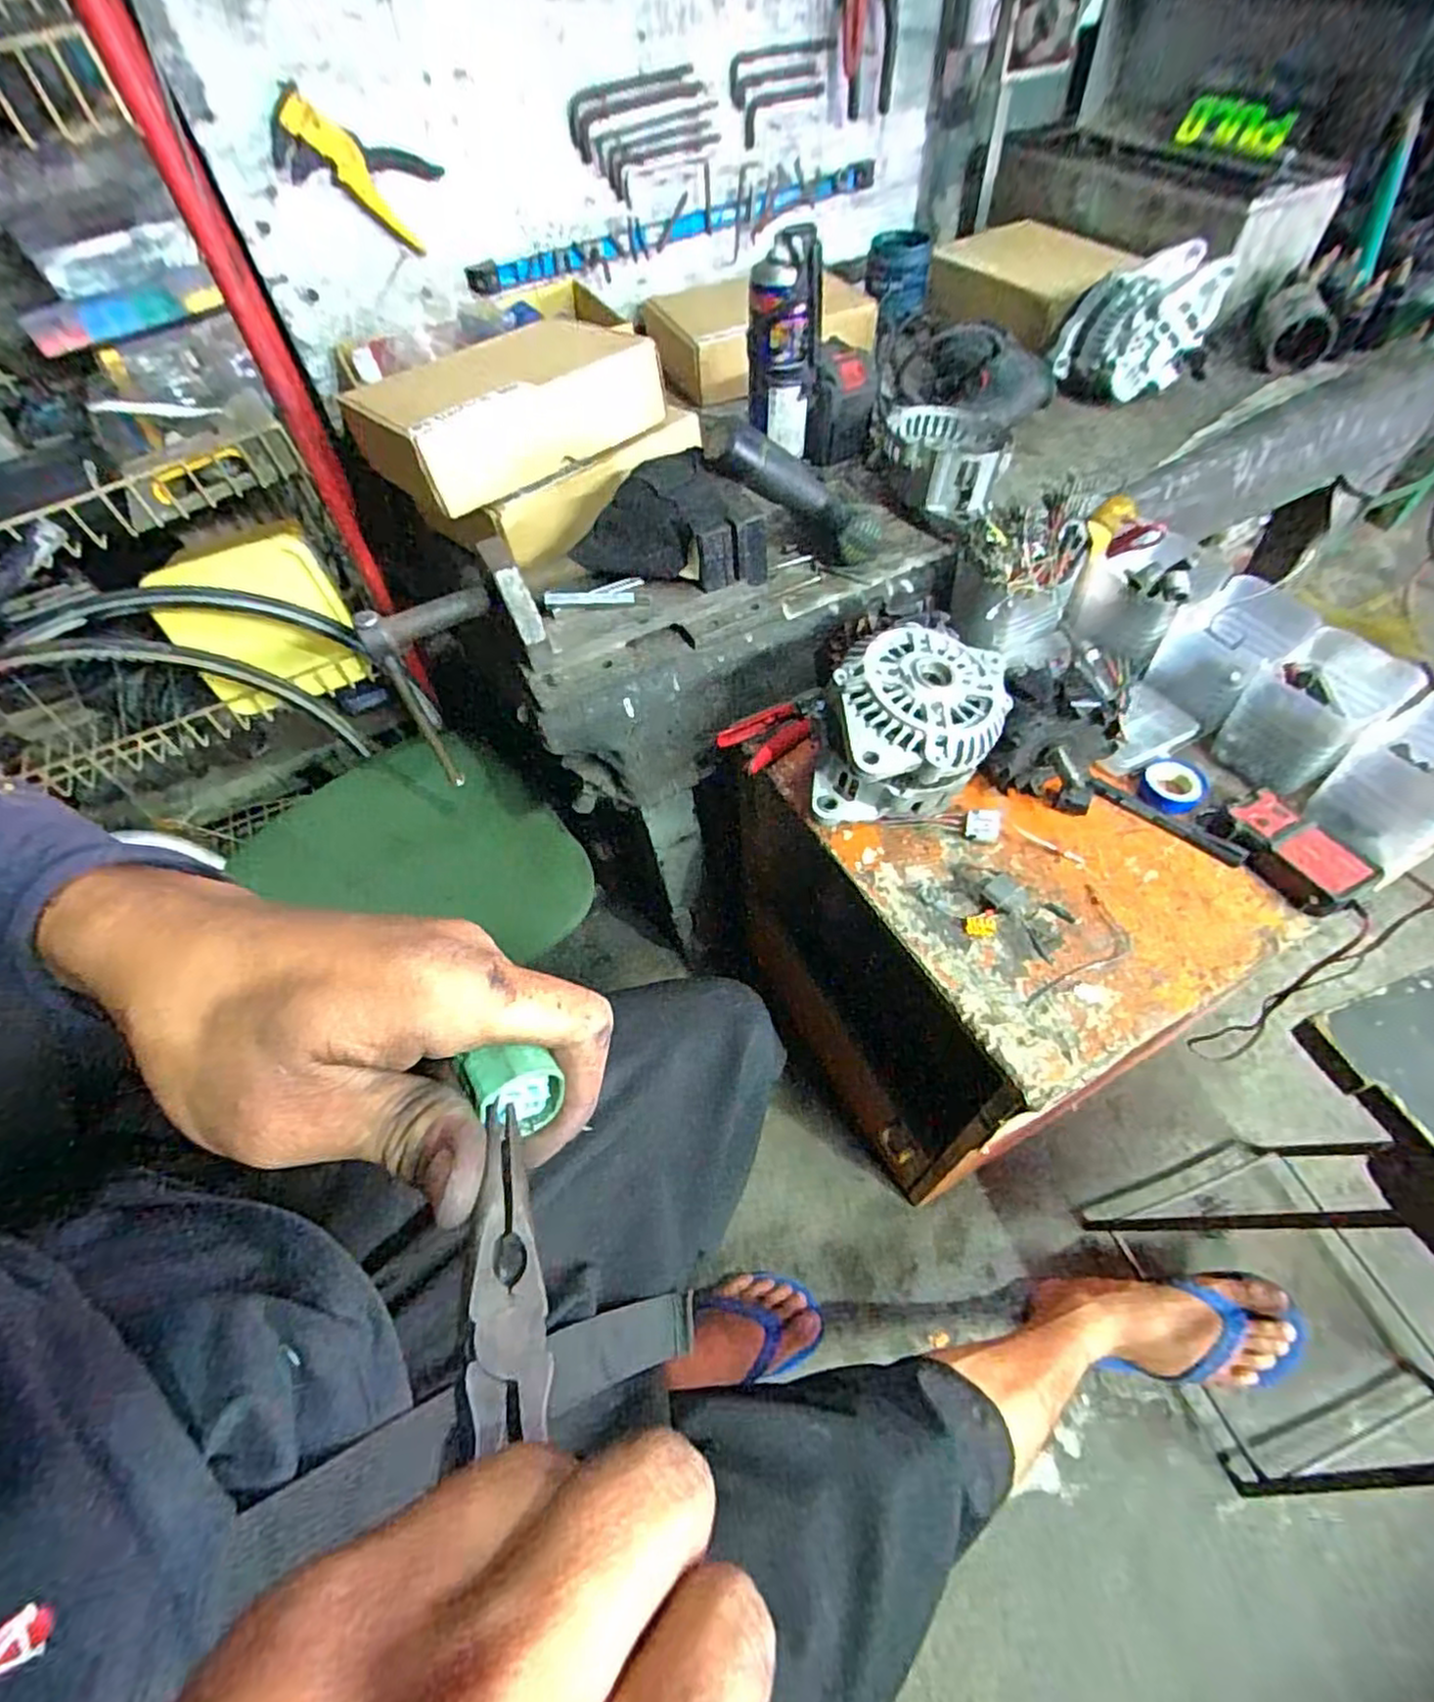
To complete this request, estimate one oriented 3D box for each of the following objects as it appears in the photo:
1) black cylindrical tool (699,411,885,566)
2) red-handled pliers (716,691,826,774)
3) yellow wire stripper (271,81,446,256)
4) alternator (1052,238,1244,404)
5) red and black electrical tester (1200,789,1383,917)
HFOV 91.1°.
[{"bbox_3d":[0.079,-0.354,0.688,0.196,0.055,0.064,25,53,-23],"label":"black cylindrical tool"},{"bbox_3d":[0.066,-0.124,0.700,0.124,0.019,0.053,-30,58,-16],"label":"red-handled pliers"},{"bbox_3d":[-0.402,-0.768,0.799,0.164,0.134,0.025,-20,56,-9],"label":"yellow wire stripper"},{"bbox_3d":[0.510,-0.642,0.864,0.172,0.126,0.135,19,59,17],"label":"alternator"},{"bbox_3d":[0.468,-0.003,0.577,0.069,0.027,0.114,-26,57,-13],"label":"red and black electrical tester"}]

